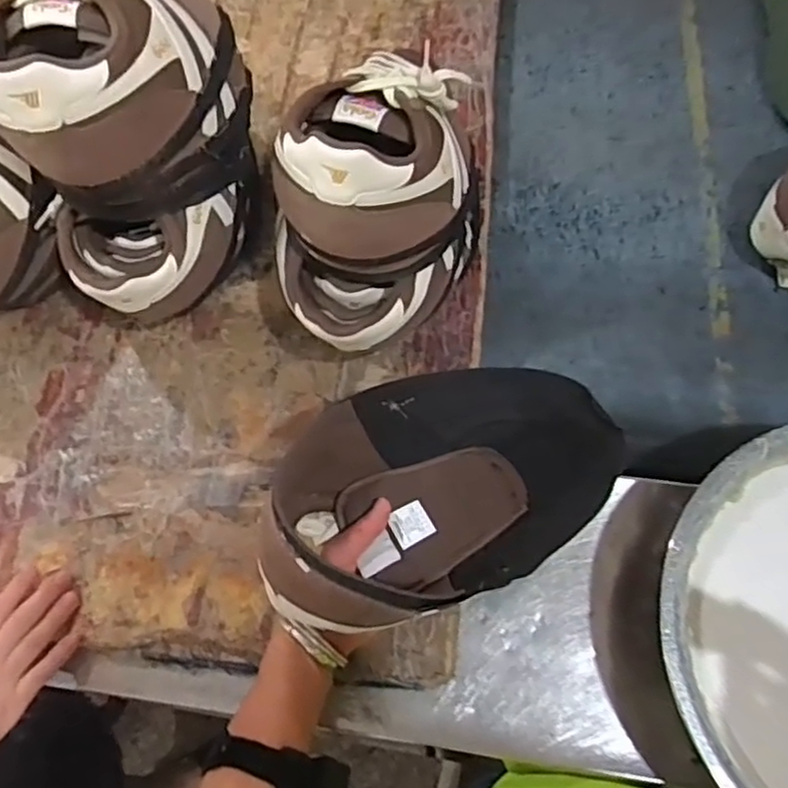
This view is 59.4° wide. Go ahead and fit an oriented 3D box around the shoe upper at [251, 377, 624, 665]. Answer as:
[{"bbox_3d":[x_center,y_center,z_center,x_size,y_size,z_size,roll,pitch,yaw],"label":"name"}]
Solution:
[{"bbox_3d":[0.039,0.059,0.508,0.261,0.108,0.169,-20,71,-6],"label":"shoe upper"}]

